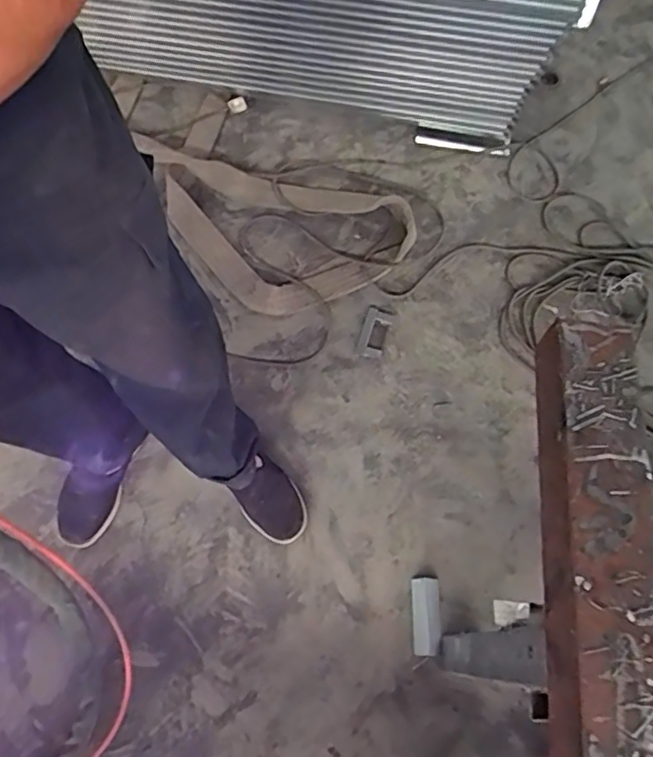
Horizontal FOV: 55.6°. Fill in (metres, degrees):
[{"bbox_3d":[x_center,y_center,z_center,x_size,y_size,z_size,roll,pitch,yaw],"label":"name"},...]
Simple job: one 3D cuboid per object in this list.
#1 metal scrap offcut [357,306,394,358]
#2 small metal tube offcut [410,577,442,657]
[{"bbox_3d":[0.105,-0.099,1.352,0.056,0.013,0.123,19,68,8],"label":"metal scrap offcut"},{"bbox_3d":[0.182,0.431,1.125,0.053,0.022,0.132,0,67,0],"label":"small metal tube offcut"}]

